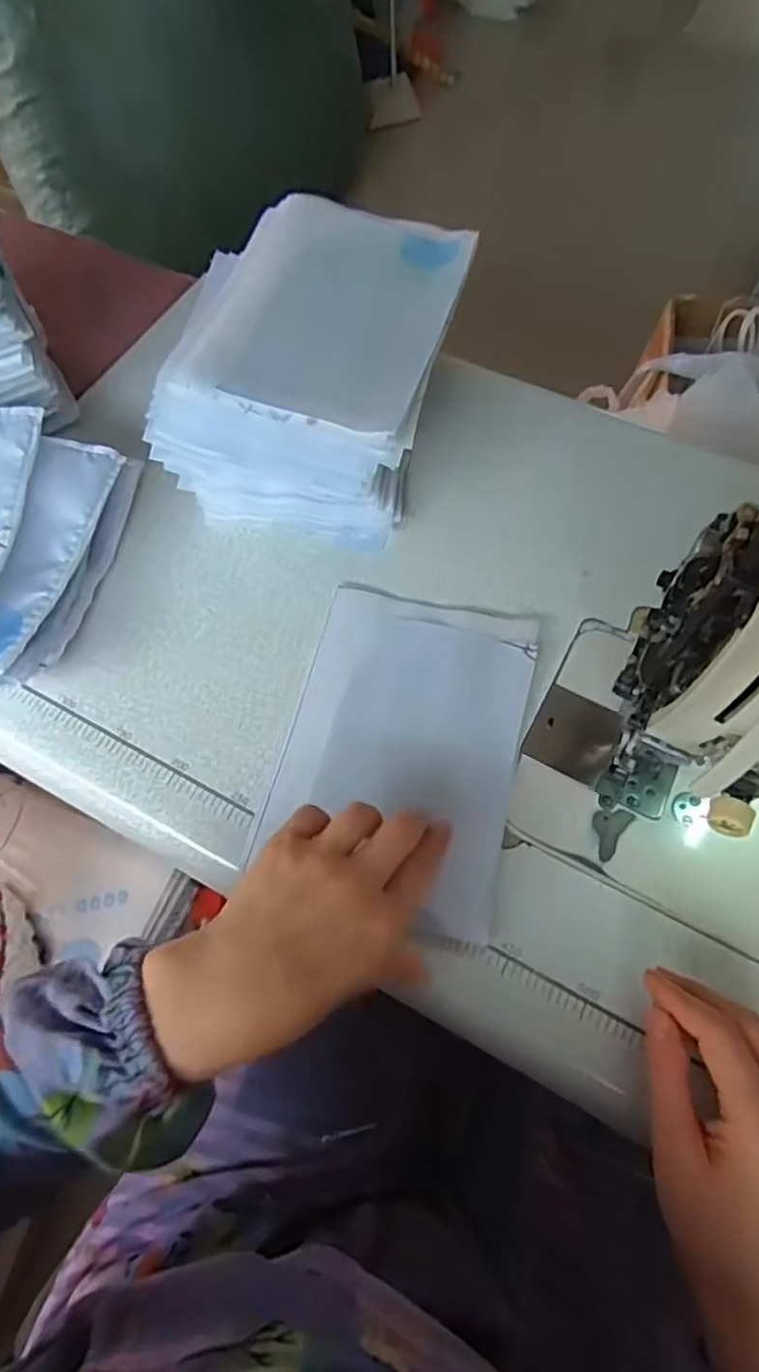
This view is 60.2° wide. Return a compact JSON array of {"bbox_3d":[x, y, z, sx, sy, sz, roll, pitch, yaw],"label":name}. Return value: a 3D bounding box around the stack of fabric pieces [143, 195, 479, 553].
[{"bbox_3d":[-0.052,-0.251,0.527,0.201,0.134,0.225,14,65,8],"label":"stack of fabric pieces"}]

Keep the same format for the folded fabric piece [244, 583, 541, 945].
[{"bbox_3d":[0.017,0.037,0.455,0.158,0.010,0.227,13,64,7],"label":"folded fabric piece"}]

